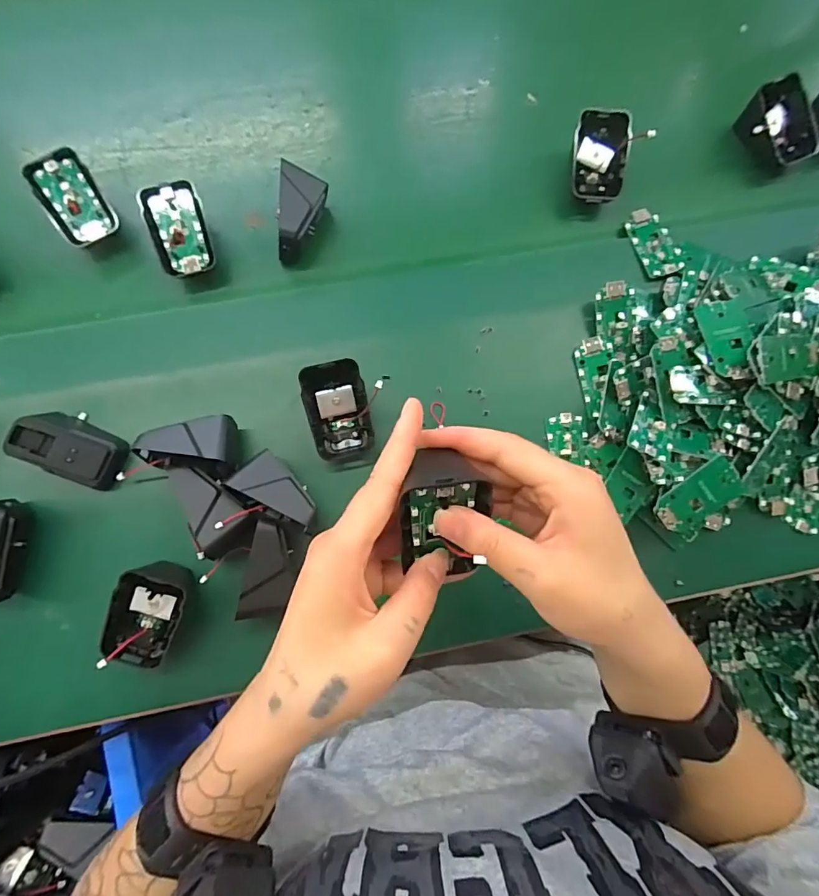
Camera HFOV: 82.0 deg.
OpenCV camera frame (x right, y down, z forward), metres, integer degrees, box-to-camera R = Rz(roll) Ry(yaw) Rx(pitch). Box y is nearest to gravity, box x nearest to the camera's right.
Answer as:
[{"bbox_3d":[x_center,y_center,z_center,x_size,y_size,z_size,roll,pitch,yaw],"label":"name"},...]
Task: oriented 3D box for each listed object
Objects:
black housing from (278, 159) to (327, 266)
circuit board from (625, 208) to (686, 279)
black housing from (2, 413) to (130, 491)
[{"bbox_3d":[-0.089,-0.183,0.381,0.031,0.046,0.066,13,80,0],"label":"black housing"},{"bbox_3d":[0.208,-0.173,0.397,0.034,0.011,0.064,-15,81,-5],"label":"circuit board"},{"bbox_3d":[-0.245,0.000,0.342,0.070,0.037,0.041,24,80,2],"label":"black housing"}]

